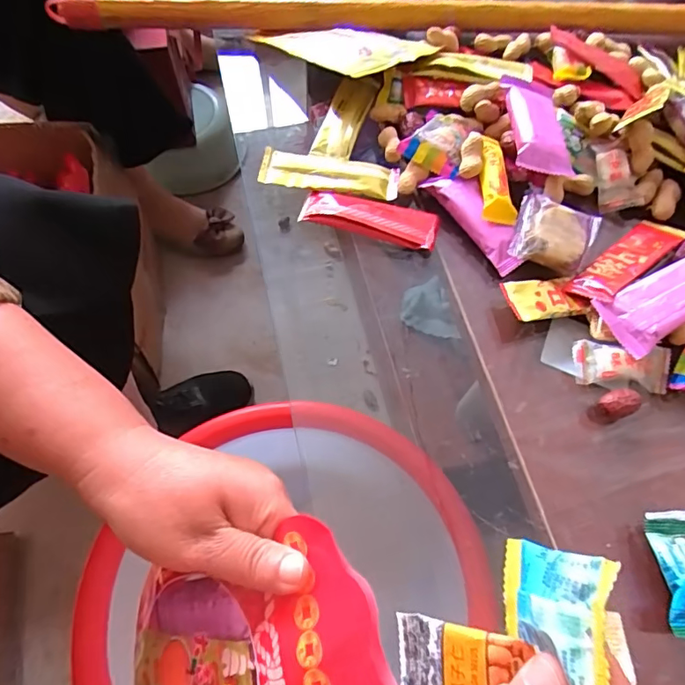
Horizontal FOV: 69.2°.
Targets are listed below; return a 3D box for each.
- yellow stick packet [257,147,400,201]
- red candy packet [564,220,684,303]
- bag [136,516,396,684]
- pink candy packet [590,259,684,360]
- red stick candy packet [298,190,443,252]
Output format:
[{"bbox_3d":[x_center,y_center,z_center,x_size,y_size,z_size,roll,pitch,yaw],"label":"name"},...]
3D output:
[{"bbox_3d":[-0.009,-0.129,0.382,0.105,0.010,0.029,7,79,-3],"label":"yellow stick packet"},{"bbox_3d":[0.202,-0.059,0.349,0.104,0.007,0.030,-33,53,-22],"label":"red candy packet"},{"bbox_3d":[-0.043,0.174,0.243,0.164,0.019,0.132,-31,64,26],"label":"bag"},{"bbox_3d":[0.217,-0.029,0.324,0.095,0.018,0.043,-23,67,-14],"label":"pink candy packet"},{"bbox_3d":[0.021,-0.093,0.367,0.099,0.013,0.031,14,64,3],"label":"red stick candy packet"}]

